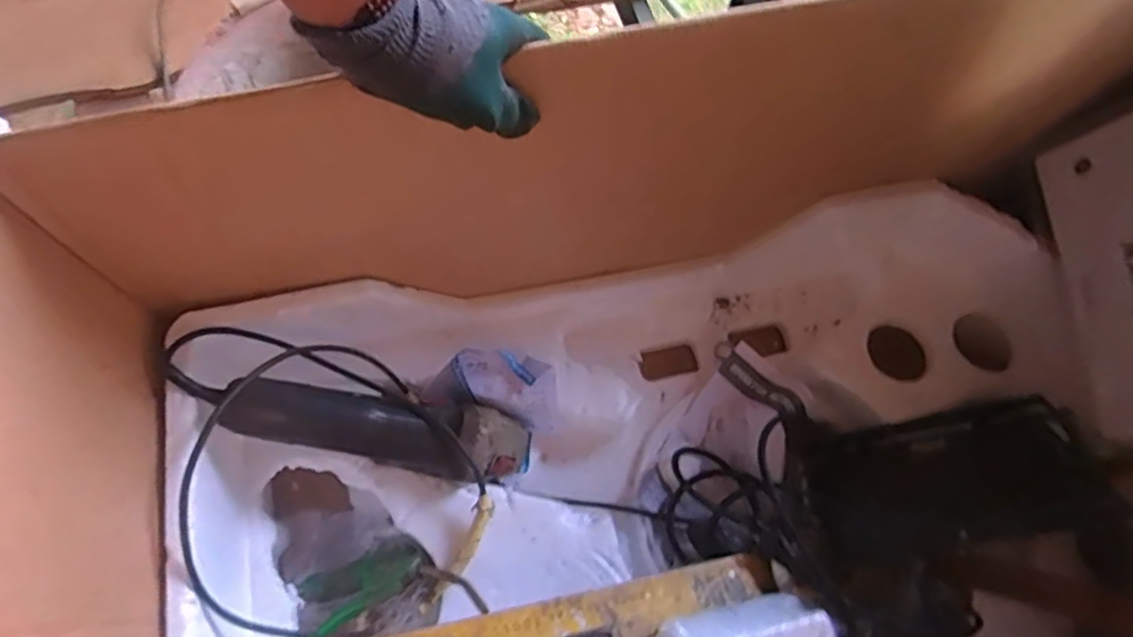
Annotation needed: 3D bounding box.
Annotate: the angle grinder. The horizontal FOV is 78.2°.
[{"bbox_3d":[-0.182,0.088,0.633,0.319,0.078,0.089,14,66,-19],"label":"angle grinder"}]

